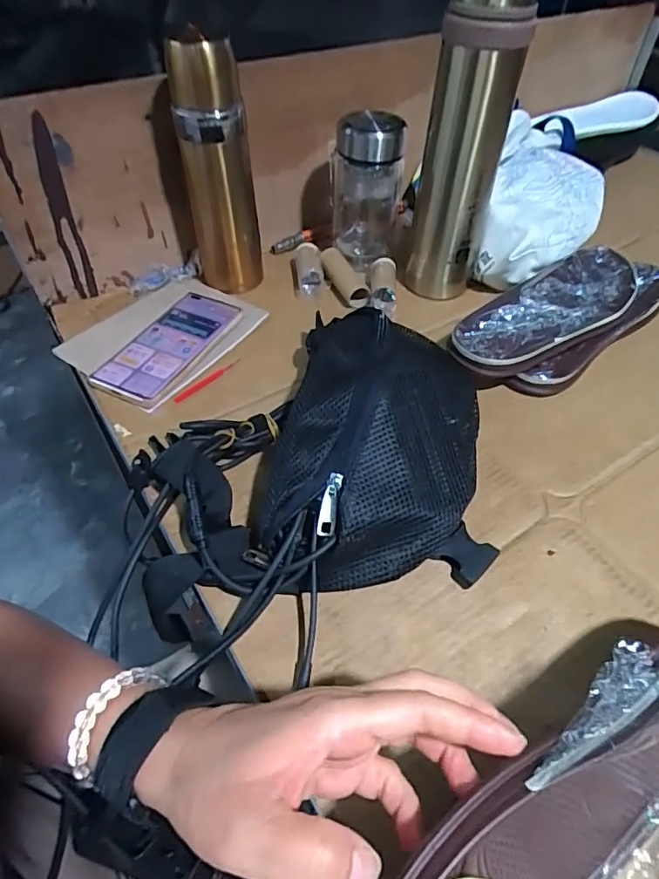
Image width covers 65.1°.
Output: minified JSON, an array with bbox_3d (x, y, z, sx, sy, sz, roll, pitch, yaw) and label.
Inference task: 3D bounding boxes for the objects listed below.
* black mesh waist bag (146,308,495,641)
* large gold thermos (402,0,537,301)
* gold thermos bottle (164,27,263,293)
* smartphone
[{"bbox_3d":[-0.005,-0.011,0.419,0.256,0.092,0.272,1,50,1],"label":"black mesh waist bag"},{"bbox_3d":[0.131,-0.302,0.520,0.088,0.318,0.070,12,51,10],"label":"large gold thermos"},{"bbox_3d":[-0.115,-0.270,0.540,0.070,0.238,0.066,-10,50,-8],"label":"gold thermos bottle"},{"bbox_3d":[-0.159,-0.097,0.531,0.078,0.013,0.162,20,53,16],"label":"smartphone"}]

